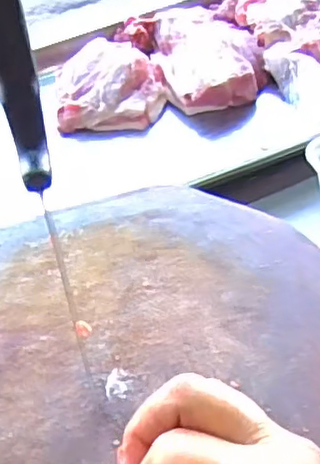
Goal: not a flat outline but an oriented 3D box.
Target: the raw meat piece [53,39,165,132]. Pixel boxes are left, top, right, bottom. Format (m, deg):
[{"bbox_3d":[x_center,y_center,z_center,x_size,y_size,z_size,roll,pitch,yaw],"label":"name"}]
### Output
[{"bbox_3d":[-0.068,-0.202,0.823,0.141,0.058,0.133,-9,48,1],"label":"raw meat piece"}]

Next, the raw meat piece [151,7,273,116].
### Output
[{"bbox_3d":[0.065,-0.247,0.838,0.137,0.052,0.206,-11,48,-1],"label":"raw meat piece"}]

